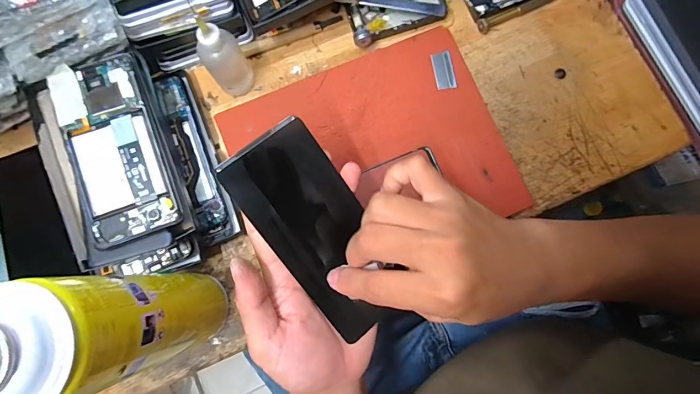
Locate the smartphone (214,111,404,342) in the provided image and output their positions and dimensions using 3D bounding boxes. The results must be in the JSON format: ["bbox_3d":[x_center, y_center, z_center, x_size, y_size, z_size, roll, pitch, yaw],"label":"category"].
[{"bbox_3d":[-0.019,0.026,0.284,0.069,0.006,0.158,-38,103,-17],"label":"smartphone"}]

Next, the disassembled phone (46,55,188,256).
[{"bbox_3d":[-0.197,-0.041,0.326,0.071,0.014,0.154,-20,83,-2],"label":"disassembled phone"}]

